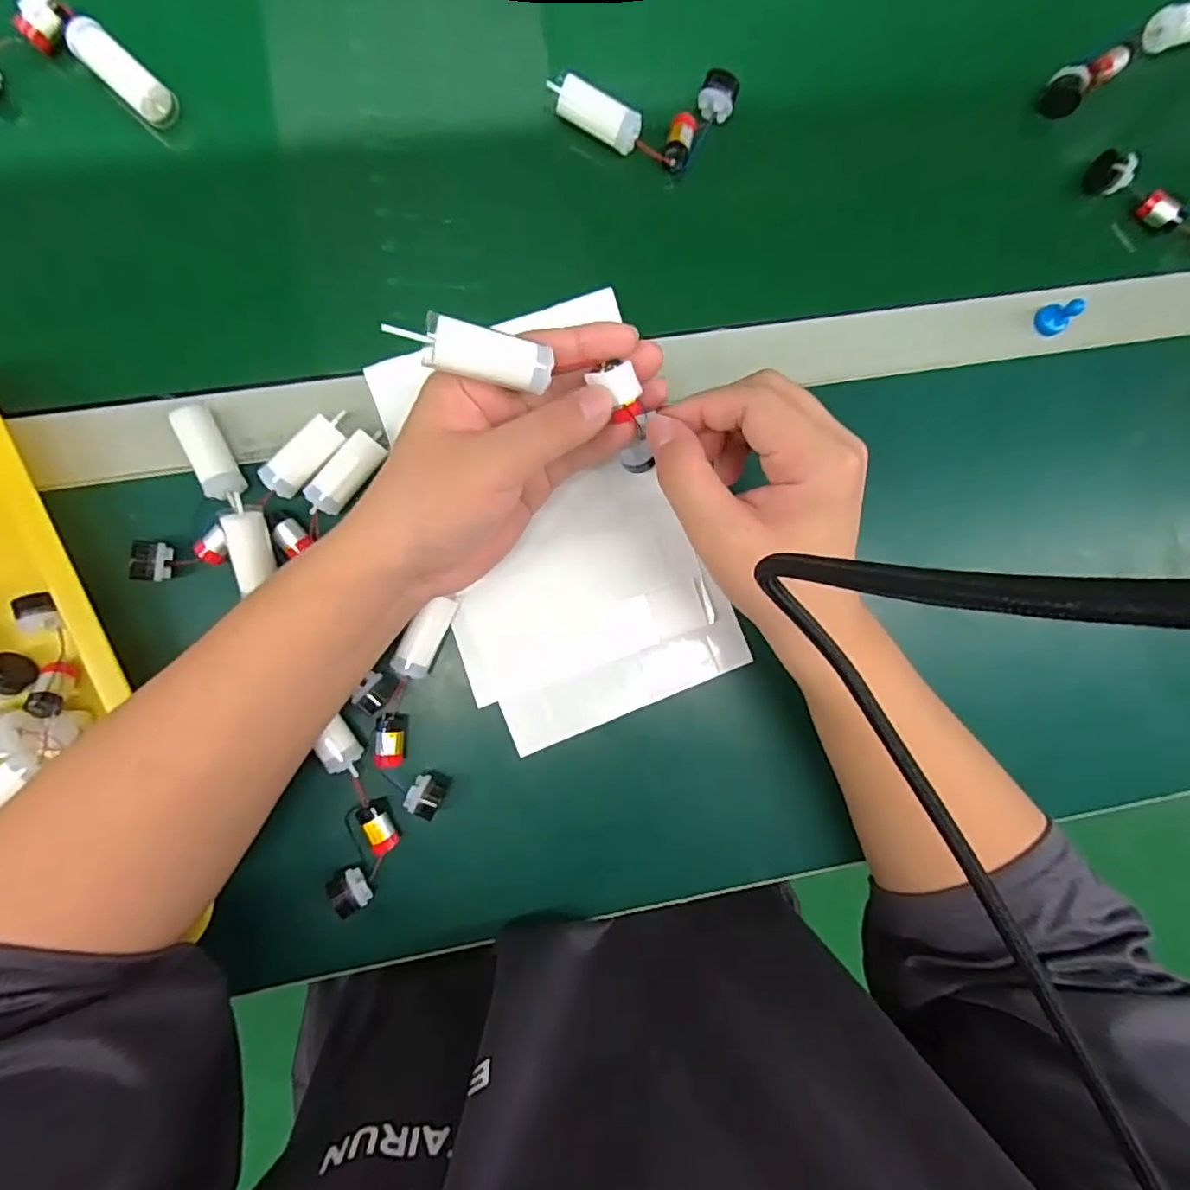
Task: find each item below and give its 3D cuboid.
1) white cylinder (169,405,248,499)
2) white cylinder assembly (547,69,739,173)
[{"bbox_3d":[-0.210,-0.078,0.323,0.018,0.016,0.050,-25,91,-5],"label":"white cylinder"},{"bbox_3d":[0.031,-0.279,0.352,0.105,0.023,0.047,-6,90,-5],"label":"white cylinder assembly"}]

